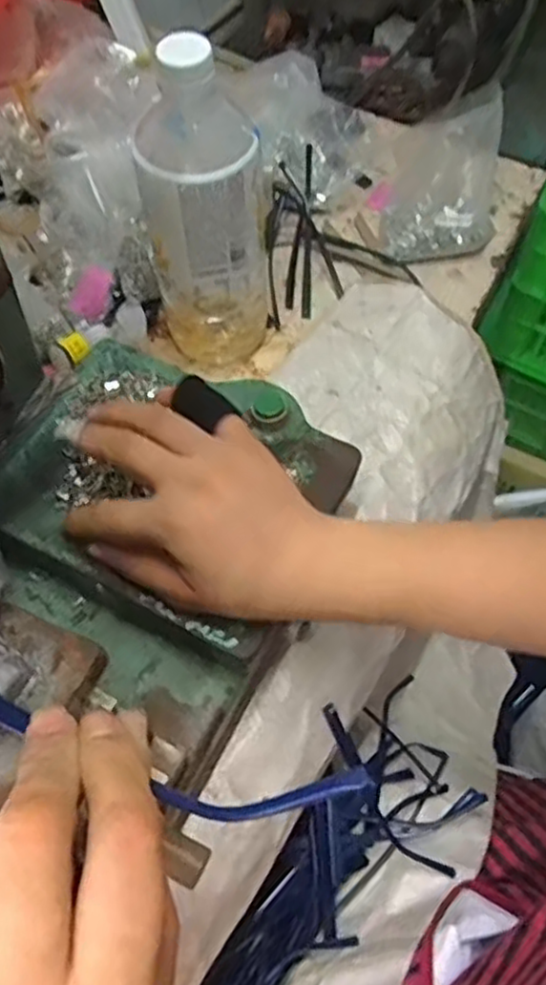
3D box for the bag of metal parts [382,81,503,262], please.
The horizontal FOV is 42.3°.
[{"bbox_3d":[0.151,-0.268,0.603,0.097,0.103,0.107,9,59,2],"label":"bag of metal parts"}]

